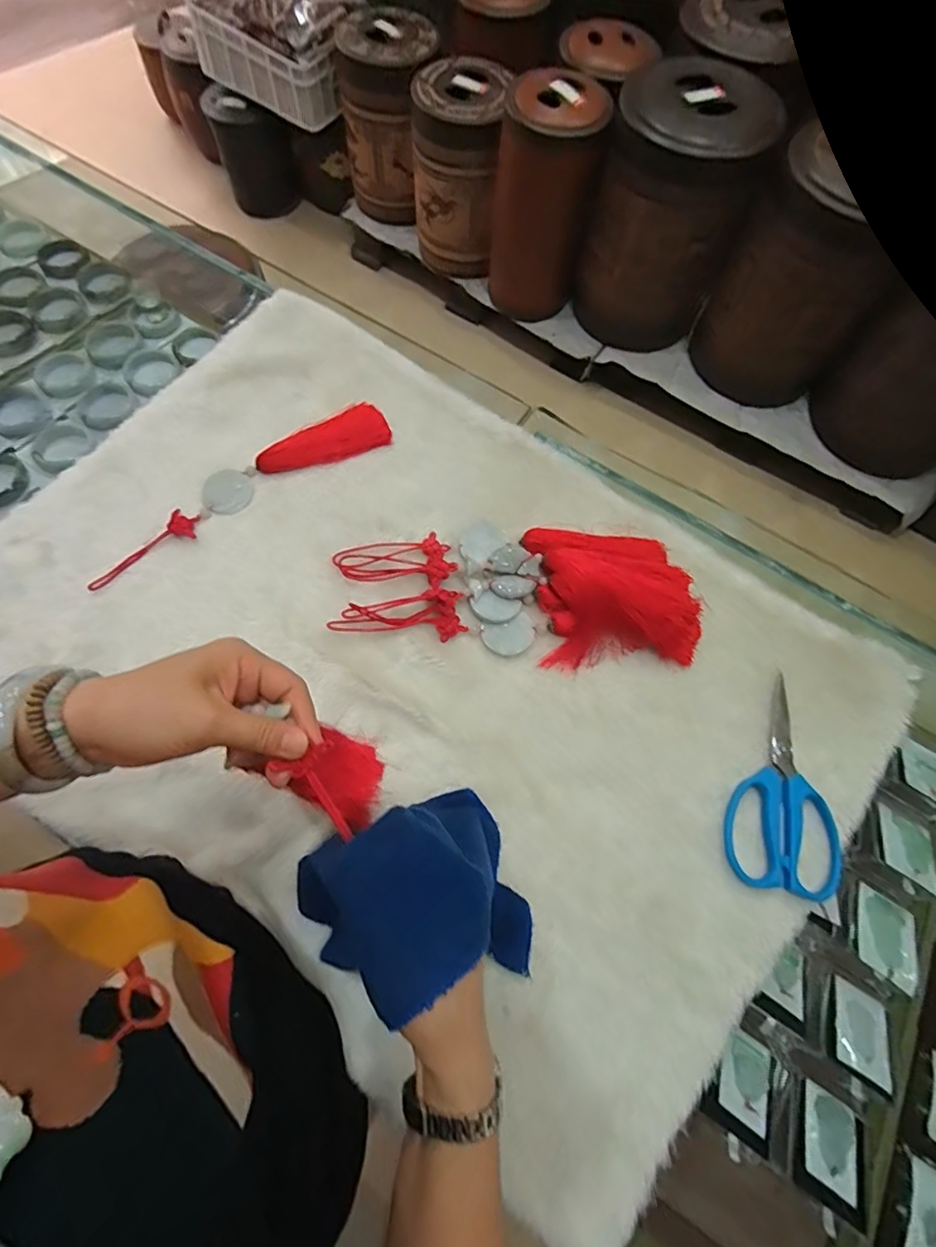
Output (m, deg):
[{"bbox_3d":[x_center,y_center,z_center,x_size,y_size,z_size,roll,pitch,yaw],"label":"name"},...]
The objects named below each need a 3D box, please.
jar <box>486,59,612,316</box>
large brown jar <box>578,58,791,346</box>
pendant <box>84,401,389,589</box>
[{"bbox_3d":[0.197,-1.138,1.476,0.250,0.537,0.224,4,70,-2],"label":"jar"},{"bbox_3d":[0.541,-1.080,1.433,0.365,0.542,0.338,22,70,5],"label":"large brown jar"},{"bbox_3d":[-0.224,-0.140,0.530,0.312,0.012,0.058,-31,74,-13],"label":"pendant"}]

